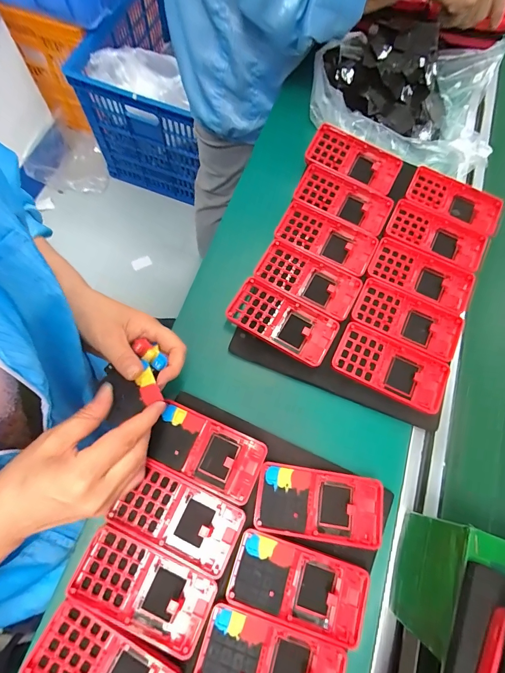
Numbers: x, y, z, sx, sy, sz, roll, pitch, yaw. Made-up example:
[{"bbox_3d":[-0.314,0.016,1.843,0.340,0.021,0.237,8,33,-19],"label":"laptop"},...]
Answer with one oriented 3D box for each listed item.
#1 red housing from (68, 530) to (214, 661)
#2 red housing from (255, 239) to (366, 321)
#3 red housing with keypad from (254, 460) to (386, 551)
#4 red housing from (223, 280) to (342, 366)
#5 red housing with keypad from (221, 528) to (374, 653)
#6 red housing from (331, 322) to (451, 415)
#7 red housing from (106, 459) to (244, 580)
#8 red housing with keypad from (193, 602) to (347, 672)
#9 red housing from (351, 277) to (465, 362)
[{"bbox_3d":[-0.098,0.224,0.303,0.122,0.016,0.061,23,71,4],"label":"red housing"},{"bbox_3d":[0.067,-0.069,0.410,0.121,0.012,0.062,28,72,5],"label":"red housing"},{"bbox_3d":[0.065,0.163,0.330,0.120,0.008,0.062,10,71,-1],"label":"red housing with keypad"},{"bbox_3d":[0.035,-0.017,0.392,0.120,0.012,0.061,29,72,6],"label":"red housing"},{"bbox_3d":[0.043,0.226,0.307,0.123,0.007,0.061,18,71,2],"label":"red housing with keypad"},{"bbox_3d":[0.154,0.035,0.378,0.122,0.011,0.064,26,72,5],"label":"red housing"},{"bbox_3d":[-0.069,0.170,0.321,0.114,0.010,0.063,25,72,5],"label":"red housing"},{"bbox_3d":[0.016,0.281,0.288,0.122,0.007,0.062,18,71,2],"label":"red housing with keypad"},{"bbox_3d":[0.182,-0.020,0.398,0.124,0.010,0.063,25,72,5],"label":"red housing"}]

